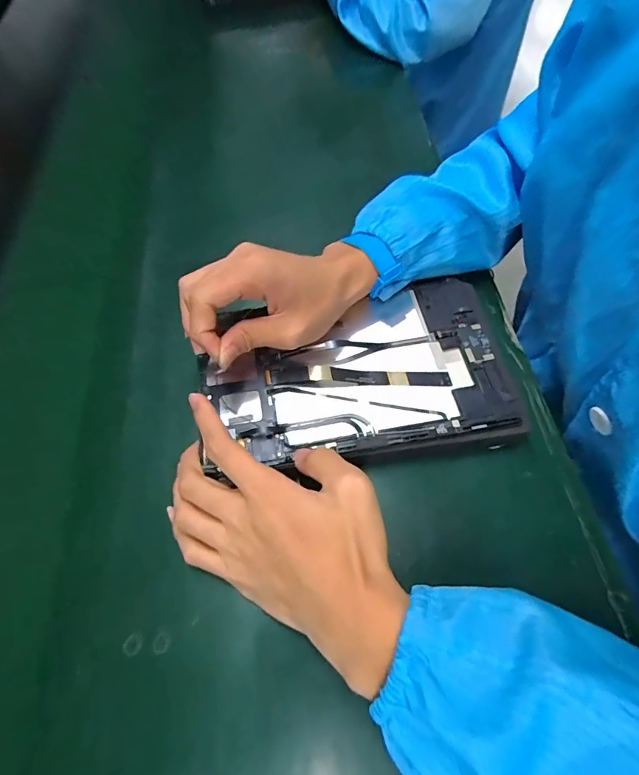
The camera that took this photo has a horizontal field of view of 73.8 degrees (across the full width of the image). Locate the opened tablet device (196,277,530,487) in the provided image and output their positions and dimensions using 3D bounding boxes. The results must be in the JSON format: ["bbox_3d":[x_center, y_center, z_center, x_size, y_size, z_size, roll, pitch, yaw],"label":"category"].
[{"bbox_3d":[0.029,-0.013,0.355,0.243,0.030,0.154,-8,59,-1],"label":"opened tablet device"}]

